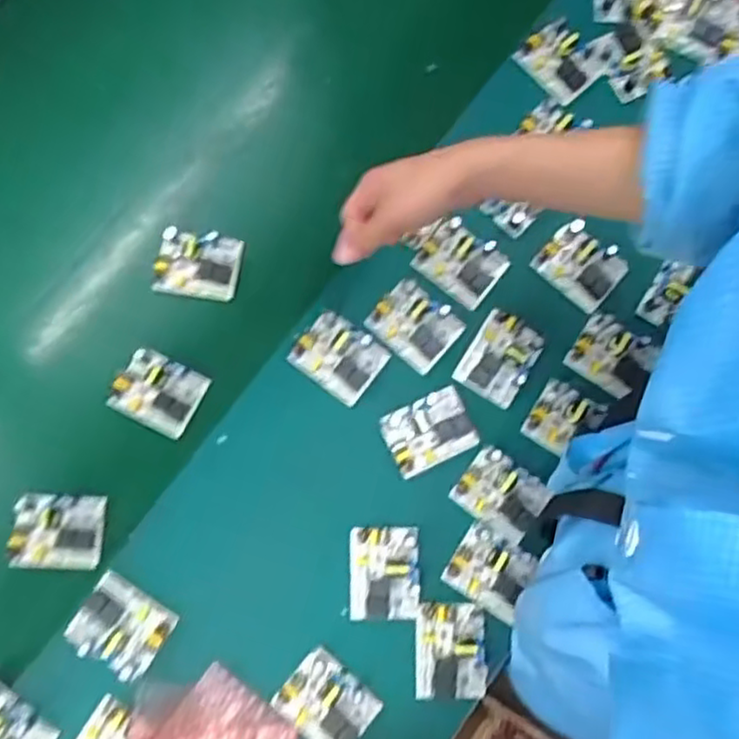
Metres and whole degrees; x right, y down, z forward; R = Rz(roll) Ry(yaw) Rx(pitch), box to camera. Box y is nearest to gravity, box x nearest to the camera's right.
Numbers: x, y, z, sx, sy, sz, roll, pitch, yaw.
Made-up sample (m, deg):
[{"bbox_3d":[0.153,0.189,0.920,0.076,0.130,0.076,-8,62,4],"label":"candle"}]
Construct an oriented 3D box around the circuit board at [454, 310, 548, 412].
[{"bbox_3d":[0.131,-0.015,0.681,0.063,0.024,0.087,30,79,5],"label":"circuit board"}]

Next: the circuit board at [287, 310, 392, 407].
[{"bbox_3d":[-0.030,-0.014,0.675,0.081,0.014,0.067,35,80,6],"label":"circuit board"}]

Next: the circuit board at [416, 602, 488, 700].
[{"bbox_3d":[0.075,0.258,0.627,0.063,0.024,0.083,1,78,-1],"label":"circuit board"}]

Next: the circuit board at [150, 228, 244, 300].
[{"bbox_3d":[-0.176,-0.109,0.711,0.082,0.014,0.066,8,93,-6],"label":"circuit board"}]

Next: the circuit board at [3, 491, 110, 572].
[{"bbox_3d":[-0.297,0.154,0.656,0.078,0.022,0.069,4,78,0],"label":"circuit board"}]

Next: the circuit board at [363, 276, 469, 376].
[{"bbox_3d":[0.046,-0.047,0.682,0.079,0.023,0.067,41,81,7],"label":"circuit board"}]

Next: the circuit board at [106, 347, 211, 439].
[{"bbox_3d":[-0.211,0.022,0.685,0.080,0.018,0.068,25,79,4],"label":"circuit board"}]

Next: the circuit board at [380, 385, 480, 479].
[{"bbox_3d":[0.058,0.059,0.661,0.081,0.021,0.063,-24,79,-5],"label":"circuit board"}]

